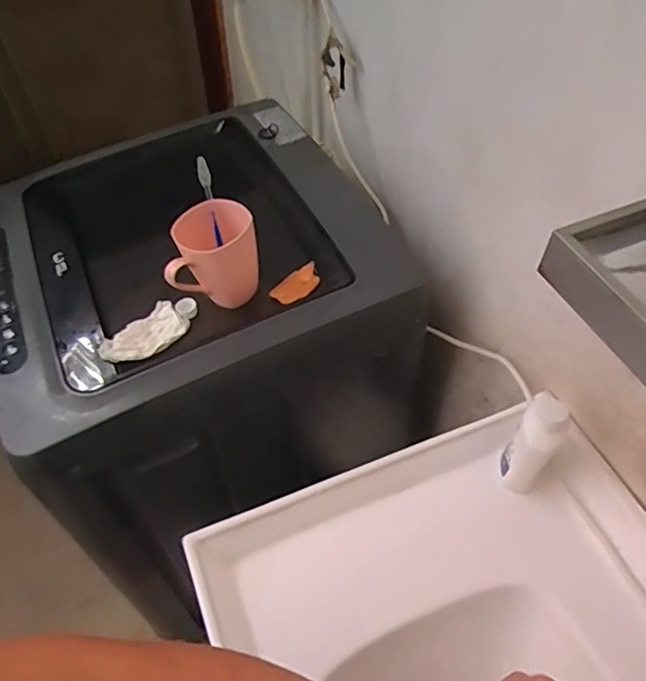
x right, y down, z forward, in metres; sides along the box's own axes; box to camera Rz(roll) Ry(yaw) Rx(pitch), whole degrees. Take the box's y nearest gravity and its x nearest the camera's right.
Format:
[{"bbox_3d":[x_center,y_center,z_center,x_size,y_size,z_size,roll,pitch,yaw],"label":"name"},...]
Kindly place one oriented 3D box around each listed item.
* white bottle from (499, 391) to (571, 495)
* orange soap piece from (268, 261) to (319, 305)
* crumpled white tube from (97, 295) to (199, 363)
[{"bbox_3d":[0.227,0.111,0.611,0.051,0.112,0.055,31,57,23],"label":"white bottle"},{"bbox_3d":[-0.033,-0.071,0.724,0.069,0.017,0.039,-36,75,-11],"label":"orange soap piece"},{"bbox_3d":[-0.208,-0.012,0.689,0.054,0.021,0.127,36,59,26],"label":"crumpled white tube"}]

